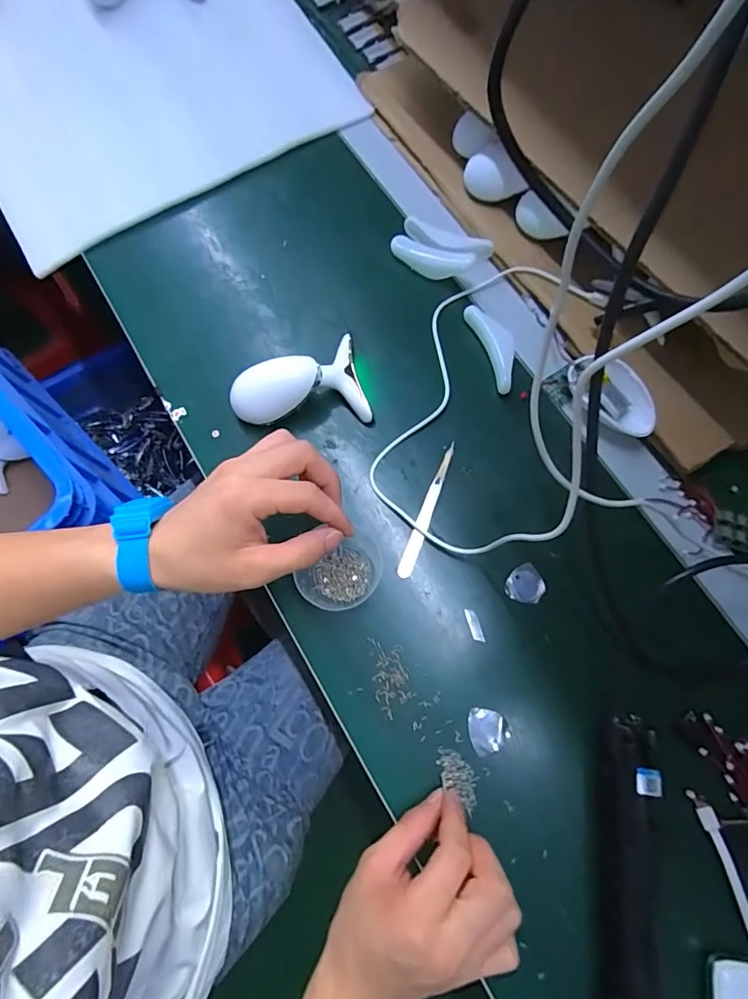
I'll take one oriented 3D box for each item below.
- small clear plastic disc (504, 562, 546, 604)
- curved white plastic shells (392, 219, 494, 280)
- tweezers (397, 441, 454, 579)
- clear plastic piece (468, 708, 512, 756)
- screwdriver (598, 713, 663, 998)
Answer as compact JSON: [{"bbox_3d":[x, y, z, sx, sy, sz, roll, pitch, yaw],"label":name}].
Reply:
[{"bbox_3d":[0.124,0.071,0.399,0.032,0.004,0.029,-30,76,-7],"label":"small clear plastic disc"},{"bbox_3d":[0.064,-0.240,0.477,0.090,0.019,0.054,20,76,7],"label":"curved white plastic shells"},{"bbox_3d":[0.046,0.008,0.414,0.012,0.008,0.122,21,76,7],"label":"tweezers"},{"bbox_3d":[0.088,0.175,0.373,0.031,0.004,0.032,-18,75,-3],"label":"clear plastic piece"},{"bbox_3d":[0.175,0.270,0.322,0.044,0.034,0.236,5,74,3],"label":"screwdriver"}]

